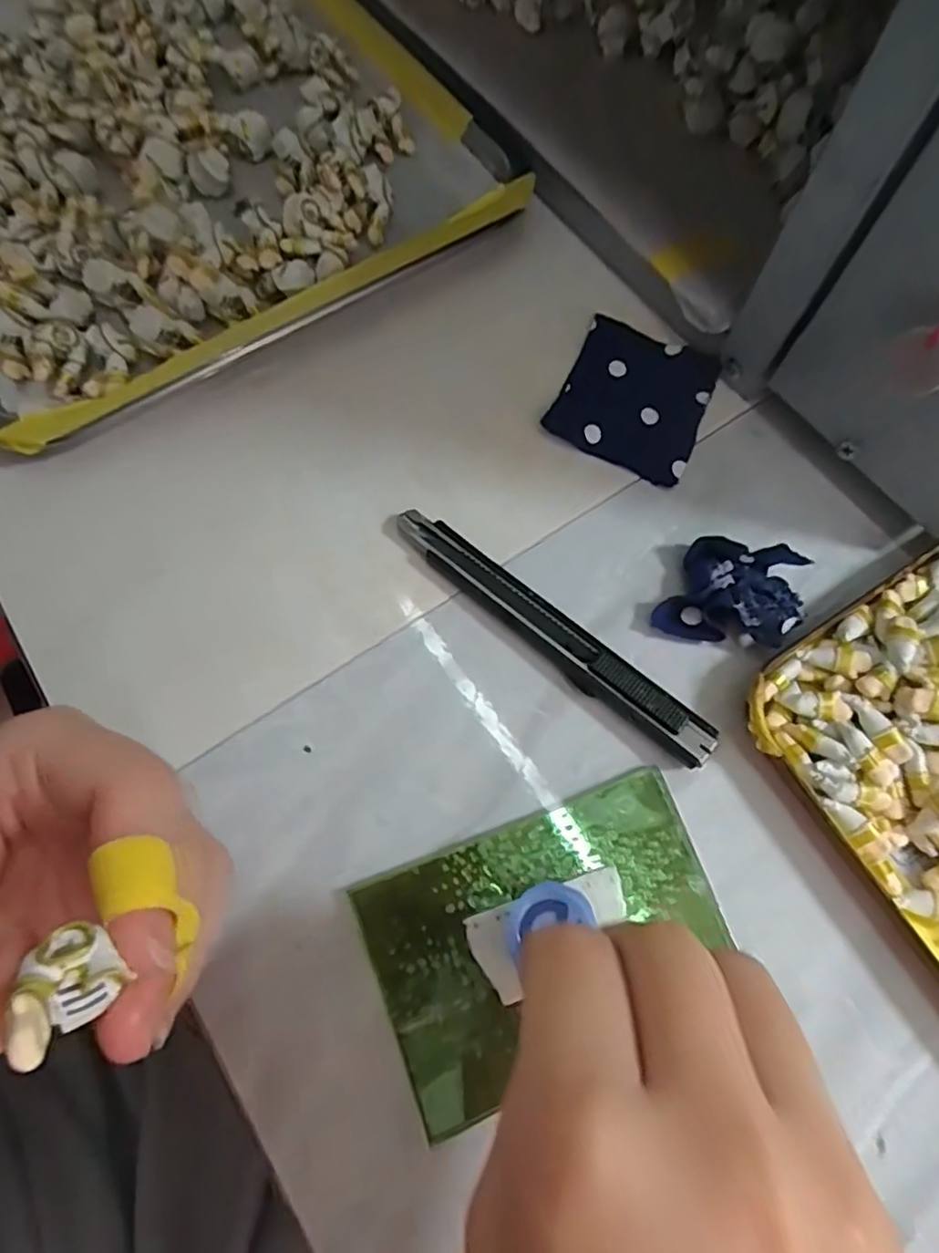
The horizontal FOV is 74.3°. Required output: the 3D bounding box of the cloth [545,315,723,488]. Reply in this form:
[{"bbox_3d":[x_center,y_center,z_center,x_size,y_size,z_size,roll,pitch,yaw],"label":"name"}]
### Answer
[{"bbox_3d":[0.068,-0.094,0.256,0.056,0.007,0.066,24,71,9],"label":"cloth"}]

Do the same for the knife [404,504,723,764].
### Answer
[{"bbox_3d":[0.027,0.000,0.219,0.133,0.010,0.016,41,74,14],"label":"knife"}]

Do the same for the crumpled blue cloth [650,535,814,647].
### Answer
[{"bbox_3d":[0.092,-0.012,0.221,0.045,0.017,0.036,13,70,5],"label":"crumpled blue cloth"}]

